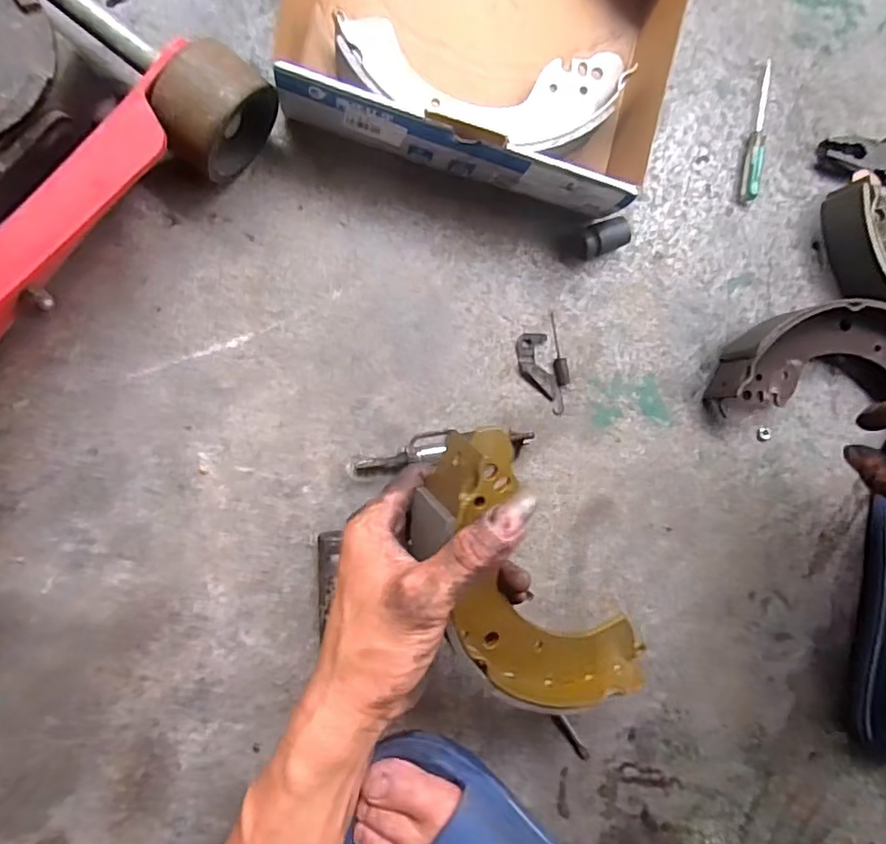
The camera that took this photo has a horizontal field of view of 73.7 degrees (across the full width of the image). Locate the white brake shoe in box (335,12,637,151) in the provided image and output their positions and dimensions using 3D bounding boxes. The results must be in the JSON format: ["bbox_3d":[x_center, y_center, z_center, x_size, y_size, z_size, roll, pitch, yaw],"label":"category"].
[{"bbox_3d":[0.029,-0.228,0.416,0.202,0.048,0.082,1,91,-10],"label":"white brake shoe in box"}]

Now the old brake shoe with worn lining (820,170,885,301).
[{"bbox_3d":[0.402,-0.114,0.488,0.210,0.041,0.083,26,87,-9],"label":"old brake shoe with worn lining"}]

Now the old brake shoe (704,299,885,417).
[{"bbox_3d":[0.316,-0.054,0.474,0.205,0.042,0.076,-5,92,-10],"label":"old brake shoe"}]

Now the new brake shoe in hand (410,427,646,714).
[{"bbox_3d":[0.049,0.101,0.338,0.089,0.040,0.213,-34,117,-7],"label":"new brake shoe in hand"}]

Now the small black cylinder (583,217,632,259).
[{"bbox_3d":[0.120,-0.138,0.448,0.038,0.023,0.021,-24,95,-8],"label":"small black cylinder"}]

